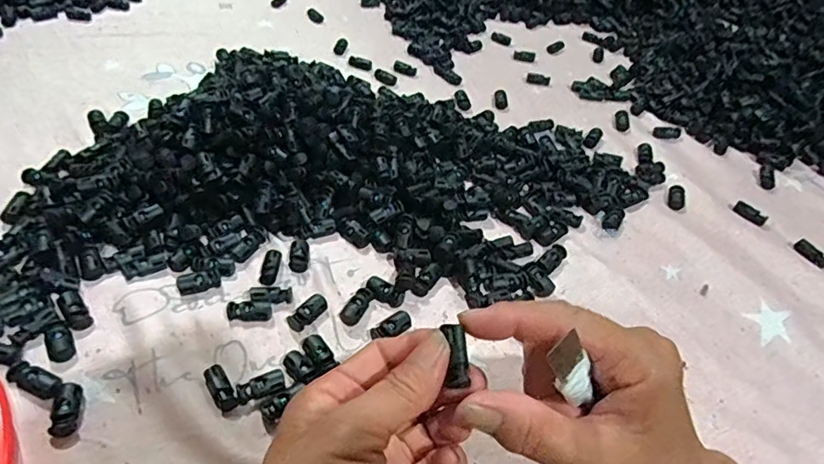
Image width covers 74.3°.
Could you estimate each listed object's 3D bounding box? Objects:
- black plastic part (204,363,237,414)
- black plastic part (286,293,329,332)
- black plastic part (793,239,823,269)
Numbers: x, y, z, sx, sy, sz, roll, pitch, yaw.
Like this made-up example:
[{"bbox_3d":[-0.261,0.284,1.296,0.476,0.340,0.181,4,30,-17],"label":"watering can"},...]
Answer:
[{"bbox_3d":[-0.110,0.089,0.311,0.012,0.009,0.028,-24,52,-27],"label":"black plastic part"},{"bbox_3d":[-0.067,0.053,0.354,0.013,0.010,0.027,34,51,25],"label":"black plastic part"},{"bbox_3d":[0.336,0.017,0.457,0.016,0.004,0.028,-21,51,-25],"label":"black plastic part"}]

